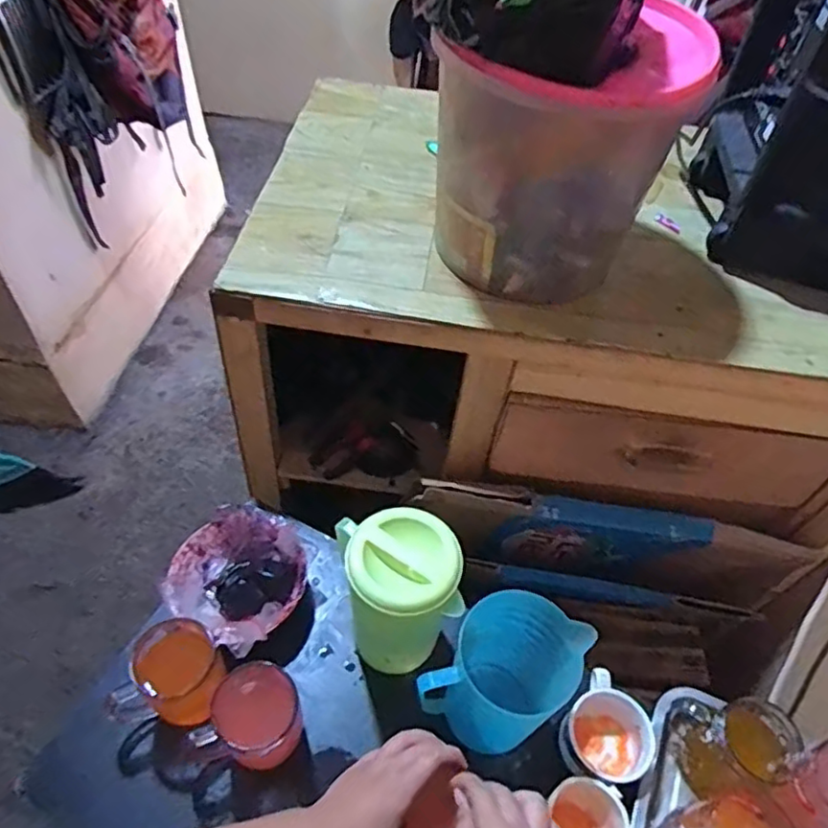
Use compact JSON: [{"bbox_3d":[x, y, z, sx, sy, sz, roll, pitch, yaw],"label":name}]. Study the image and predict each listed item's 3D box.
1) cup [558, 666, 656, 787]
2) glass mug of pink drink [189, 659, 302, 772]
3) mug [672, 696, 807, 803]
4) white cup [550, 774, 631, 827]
[{"bbox_3d":[0.200,0.337,0.670,0.084,0.073,0.090,1,51,-2],"label":"cup"},{"bbox_3d":[-0.159,0.305,0.648,0.084,0.086,0.093,15,52,9],"label":"glass mug of pink drink"},{"bbox_3d":[0.321,0.340,0.647,0.085,0.122,0.076,-8,52,-10],"label":"mug"},{"bbox_3d":[0.167,0.399,0.619,0.070,0.076,0.076,1,51,-2],"label":"white cup"}]

